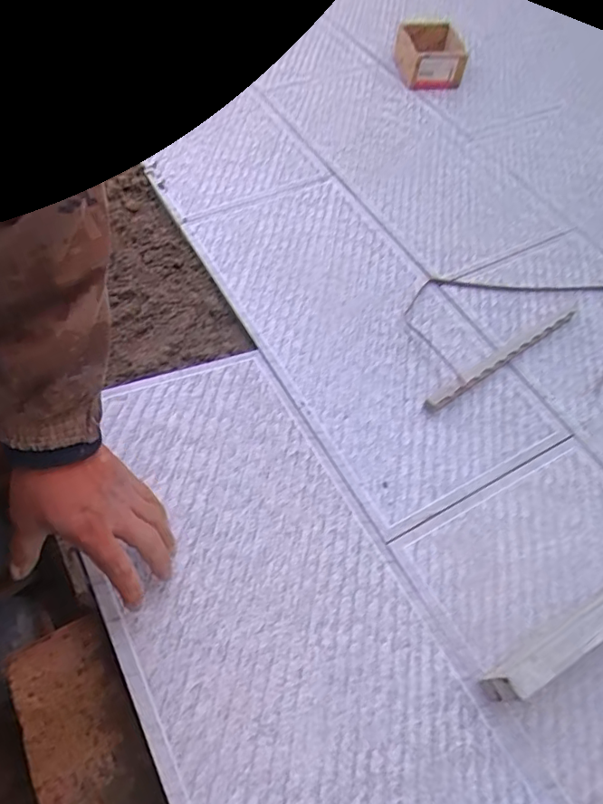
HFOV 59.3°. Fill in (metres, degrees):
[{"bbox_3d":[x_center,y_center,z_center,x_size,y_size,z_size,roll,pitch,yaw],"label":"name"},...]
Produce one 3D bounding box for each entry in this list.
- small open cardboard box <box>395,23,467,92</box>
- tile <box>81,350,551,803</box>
[{"bbox_3d":[0.267,-0.712,1.097,0.118,0.079,0.132,-10,58,-10],"label":"small open cardboard box"},{"bbox_3d":[-0.038,0.195,0.539,0.289,0.004,0.580,-19,61,-28],"label":"tile"}]

